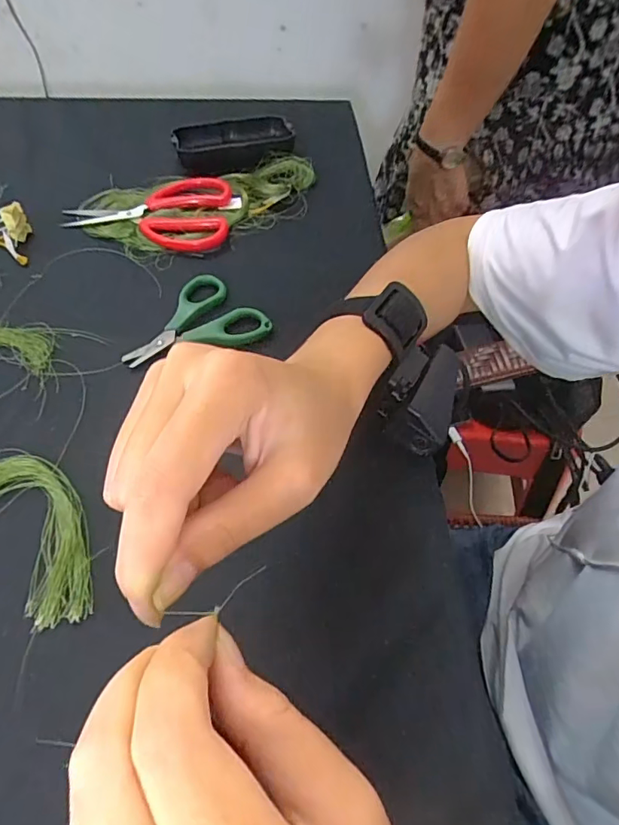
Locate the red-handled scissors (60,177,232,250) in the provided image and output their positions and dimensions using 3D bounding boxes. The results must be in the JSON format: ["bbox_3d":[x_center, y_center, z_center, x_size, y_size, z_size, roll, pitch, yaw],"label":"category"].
[{"bbox_3d":[-0.140,-0.175,0.443,0.140,0.016,0.095,2,53,-1],"label":"red-handled scissors"}]

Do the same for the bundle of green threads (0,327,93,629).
[{"bbox_3d":[-0.195,0.027,0.287,0.111,0.005,0.222,-18,55,-15],"label":"bundle of green threads"}]

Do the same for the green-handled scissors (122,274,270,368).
[{"bbox_3d":[-0.086,-0.068,0.363,0.099,0.008,0.071,-19,56,-16],"label":"green-handled scissors"}]

